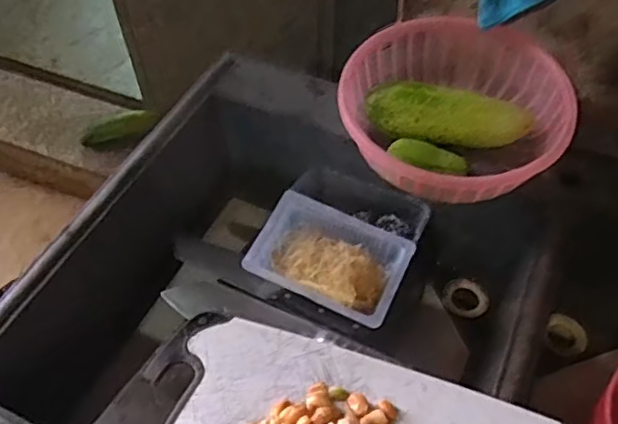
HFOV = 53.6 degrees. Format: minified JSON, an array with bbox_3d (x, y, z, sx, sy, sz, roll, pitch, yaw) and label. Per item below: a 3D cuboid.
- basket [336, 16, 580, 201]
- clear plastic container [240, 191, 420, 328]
[{"bbox_3d":[0.172,-0.117,0.748,0.254,0.097,0.259,23,56,17],"label":"basket"},{"bbox_3d":[0.022,0.052,0.687,0.167,0.040,0.110,21,56,15],"label":"clear plastic container"}]

